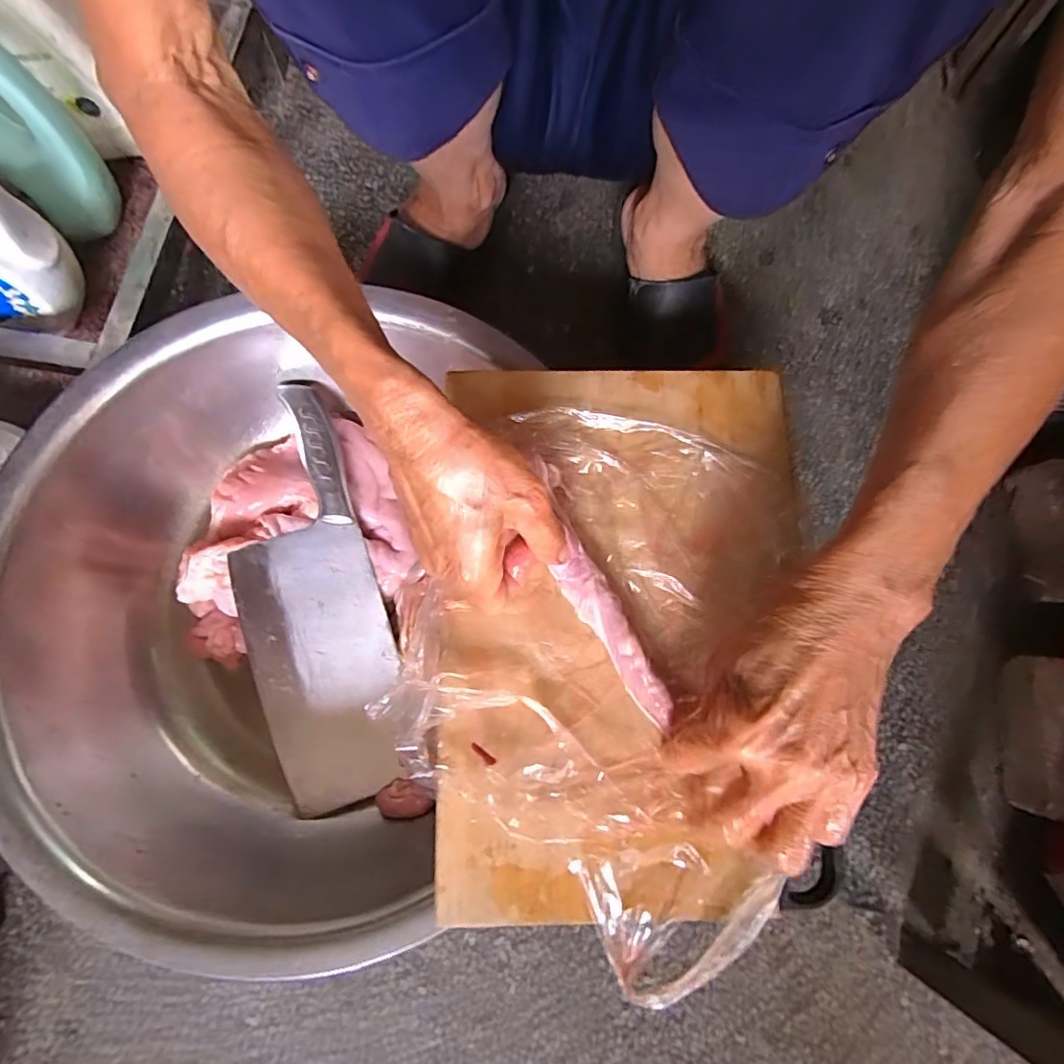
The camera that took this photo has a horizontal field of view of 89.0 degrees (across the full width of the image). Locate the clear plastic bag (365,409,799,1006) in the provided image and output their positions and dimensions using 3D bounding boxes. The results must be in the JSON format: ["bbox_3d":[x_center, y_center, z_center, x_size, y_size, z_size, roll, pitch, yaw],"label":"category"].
[{"bbox_3d":[0.030,0.077,0.320,0.221,0.031,0.306,10,78,1],"label":"clear plastic bag"}]

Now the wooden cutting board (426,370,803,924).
[{"bbox_3d":[0.053,0.050,0.325,0.221,0.022,0.323,1,78,-1],"label":"wooden cutting board"}]

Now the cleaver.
[{"bbox_3d":[-0.179,0.046,0.428,0.105,0.032,0.324,-16,79,-5],"label":"cleaver"}]

